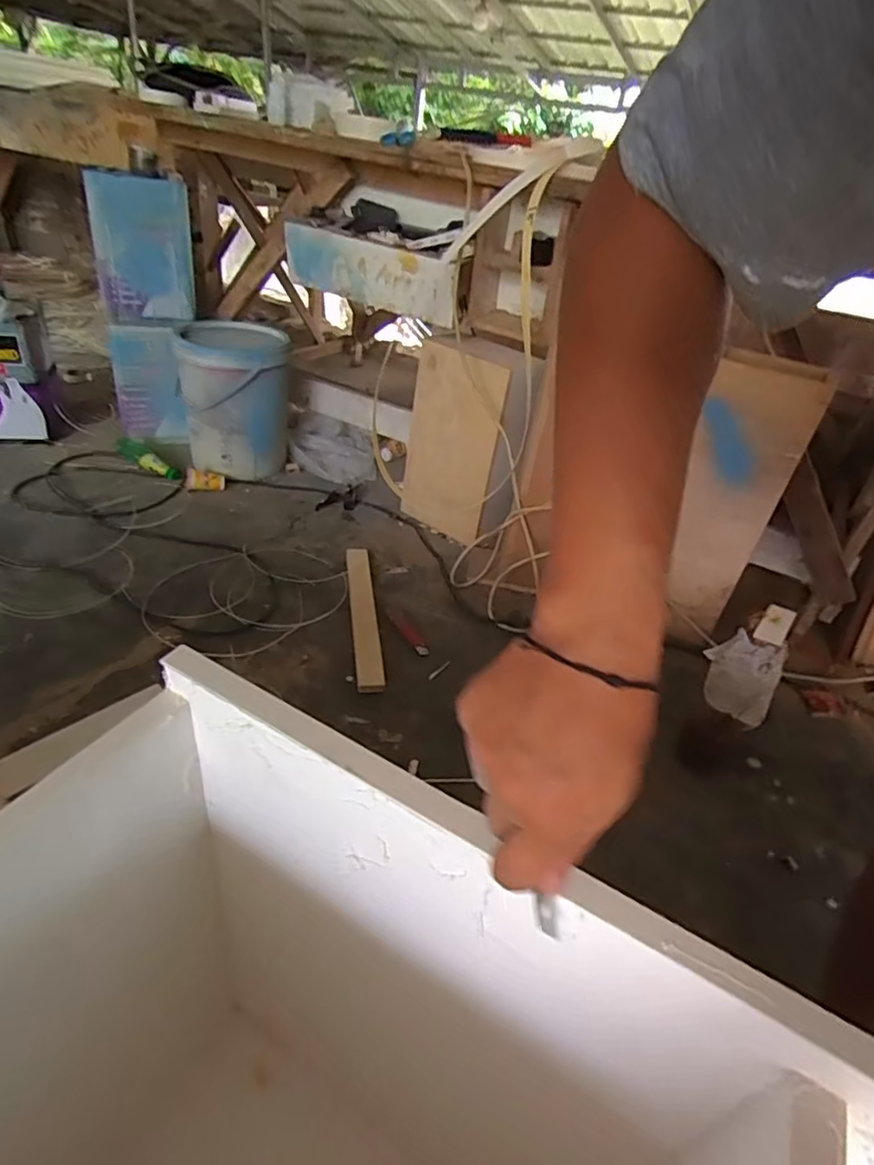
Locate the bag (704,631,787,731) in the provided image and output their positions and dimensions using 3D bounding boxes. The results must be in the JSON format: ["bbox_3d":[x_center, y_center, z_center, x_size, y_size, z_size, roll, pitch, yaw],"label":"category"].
[{"bbox_3d":[0.493,0.148,0.998,0.122,0.139,0.054,33,41,30],"label":"bag"}]

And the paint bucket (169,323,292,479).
[{"bbox_3d":[-0.578,-0.519,1.779,0.291,0.369,0.280,-2,36,-16],"label":"paint bucket"}]

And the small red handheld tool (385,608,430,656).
[{"bbox_3d":[-0.063,0.107,1.341,0.032,0.010,0.166,-14,41,-29],"label":"small red handheld tool"}]

